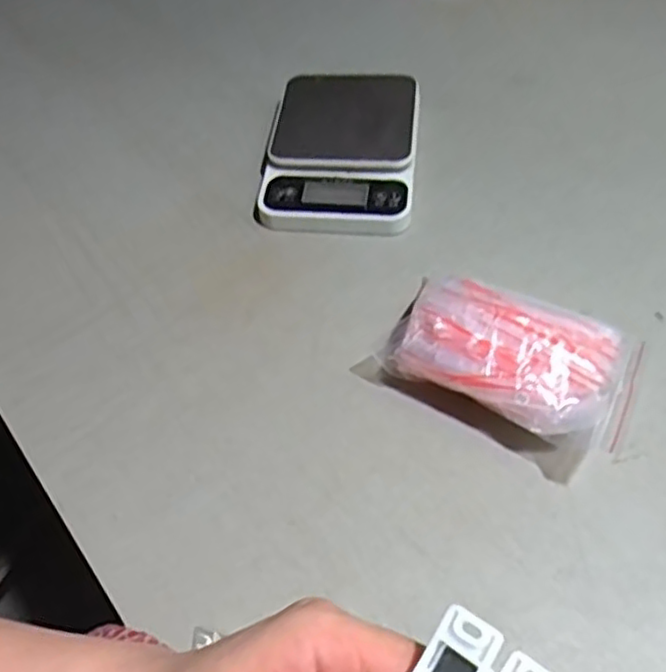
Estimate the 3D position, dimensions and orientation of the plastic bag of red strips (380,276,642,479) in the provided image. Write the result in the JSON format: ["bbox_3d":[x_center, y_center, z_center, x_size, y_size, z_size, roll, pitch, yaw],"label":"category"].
[{"bbox_3d":[0.130,0.018,0.509,0.191,0.064,0.106,22,59,19],"label":"plastic bag of red strips"}]

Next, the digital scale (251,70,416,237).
[{"bbox_3d":[0.008,-0.192,0.681,0.154,0.045,0.205,3,55,7],"label":"digital scale"}]

